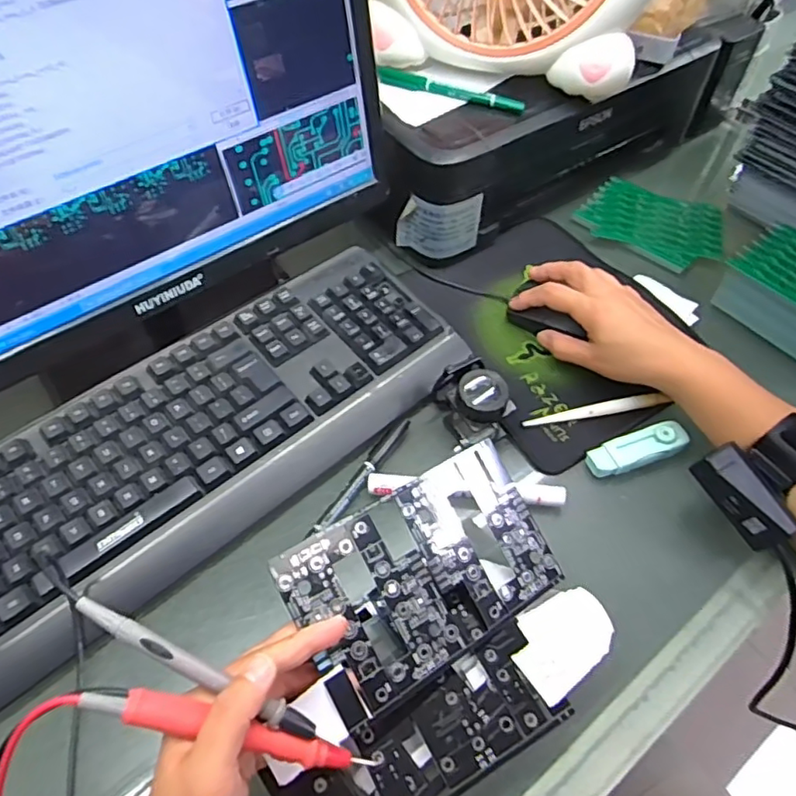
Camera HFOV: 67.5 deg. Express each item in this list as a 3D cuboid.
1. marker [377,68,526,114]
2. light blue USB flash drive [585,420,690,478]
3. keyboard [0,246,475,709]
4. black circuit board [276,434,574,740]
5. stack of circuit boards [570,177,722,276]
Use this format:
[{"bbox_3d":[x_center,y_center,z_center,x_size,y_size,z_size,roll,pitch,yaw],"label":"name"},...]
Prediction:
[{"bbox_3d":[0.046,-0.276,0.537,0.138,0.011,0.013,20,56,13],"label":"marker"},{"bbox_3d":[0.183,0.039,0.455,0.078,0.016,0.026,-15,56,-11],"label":"light blue USB flash drive"},{"bbox_3d":[-0.145,0.029,0.444,0.424,0.036,0.150,-35,62,-23],"label":"keyboard"},{"bbox_3d":[0.018,0.105,0.363,0.162,0.014,0.102,-26,84,-27],"label":"black circuit board"},{"bbox_3d":[0.262,-0.183,0.615,0.140,0.011,0.104,27,58,18],"label":"stack of circuit boards"}]

